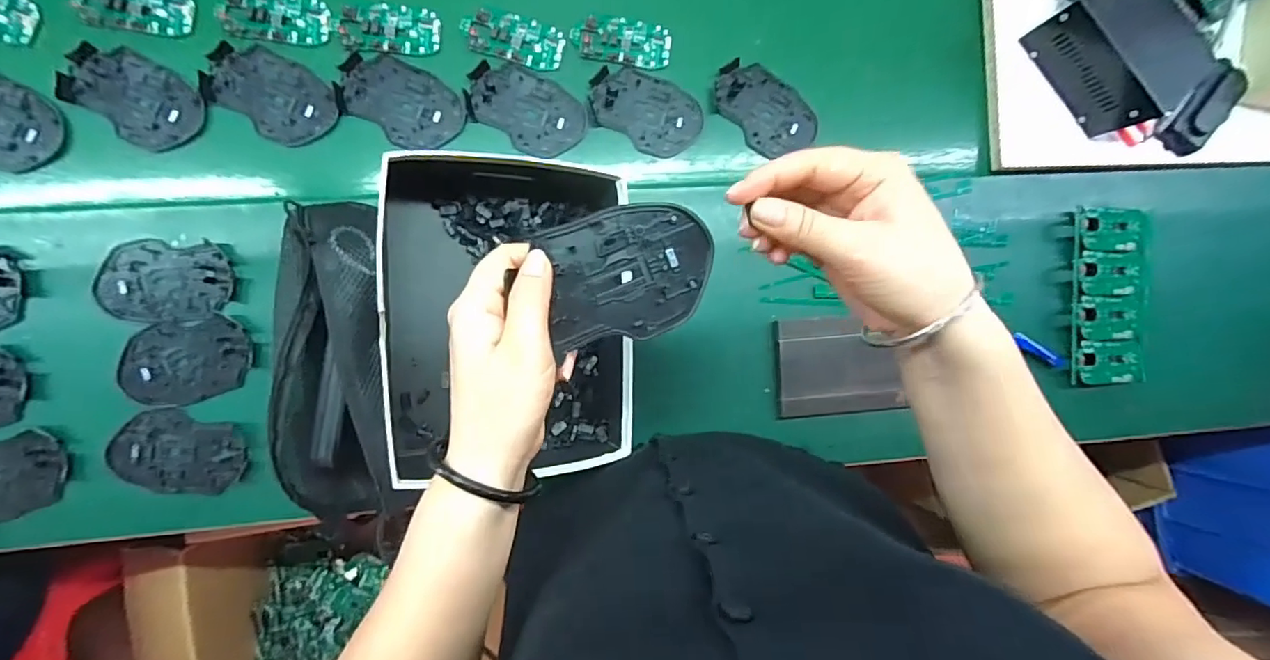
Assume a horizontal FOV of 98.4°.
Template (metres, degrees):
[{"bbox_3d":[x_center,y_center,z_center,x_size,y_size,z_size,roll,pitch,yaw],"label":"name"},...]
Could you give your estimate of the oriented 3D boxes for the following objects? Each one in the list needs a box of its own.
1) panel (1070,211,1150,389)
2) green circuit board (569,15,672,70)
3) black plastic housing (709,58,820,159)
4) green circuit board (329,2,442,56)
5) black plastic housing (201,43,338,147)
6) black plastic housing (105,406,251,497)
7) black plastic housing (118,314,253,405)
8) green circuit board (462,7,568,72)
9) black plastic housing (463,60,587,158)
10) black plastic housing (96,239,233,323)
[{"bbox_3d":[0.515,-0.036,0.597,0.095,0.024,0.185,0,91,-6],"label":"panel"},{"bbox_3d":[-0.013,-0.288,0.545,0.097,0.004,0.047,4,91,-8],"label":"green circuit board"},{"bbox_3d":[0.133,-0.226,0.563,0.114,0.010,0.073,40,87,-7],"label":"black plastic housing"},{"bbox_3d":[-0.235,-0.286,0.519,0.095,0.006,0.046,0,92,-8],"label":"green circuit board"},{"bbox_3d":[-0.339,-0.220,0.511,0.116,0.007,0.069,29,88,-8],"label":"black plastic housing"},{"bbox_3d":[-0.423,0.115,0.508,0.114,0.009,0.074,16,90,-8],"label":"black plastic housing"},{"bbox_3d":[-0.414,0.029,0.508,0.110,0.011,0.073,-10,93,-7],"label":"black plastic housing"},{"bbox_3d":[-0.118,-0.285,0.533,0.096,0.004,0.046,12,90,-8],"label":"green circuit board"},{"bbox_3d":[-0.107,-0.217,0.539,0.114,0.008,0.070,30,88,-8],"label":"black plastic housing"},{"bbox_3d":[-0.429,-0.044,0.502,0.109,0.007,0.071,0,92,-8],"label":"black plastic housing"}]

